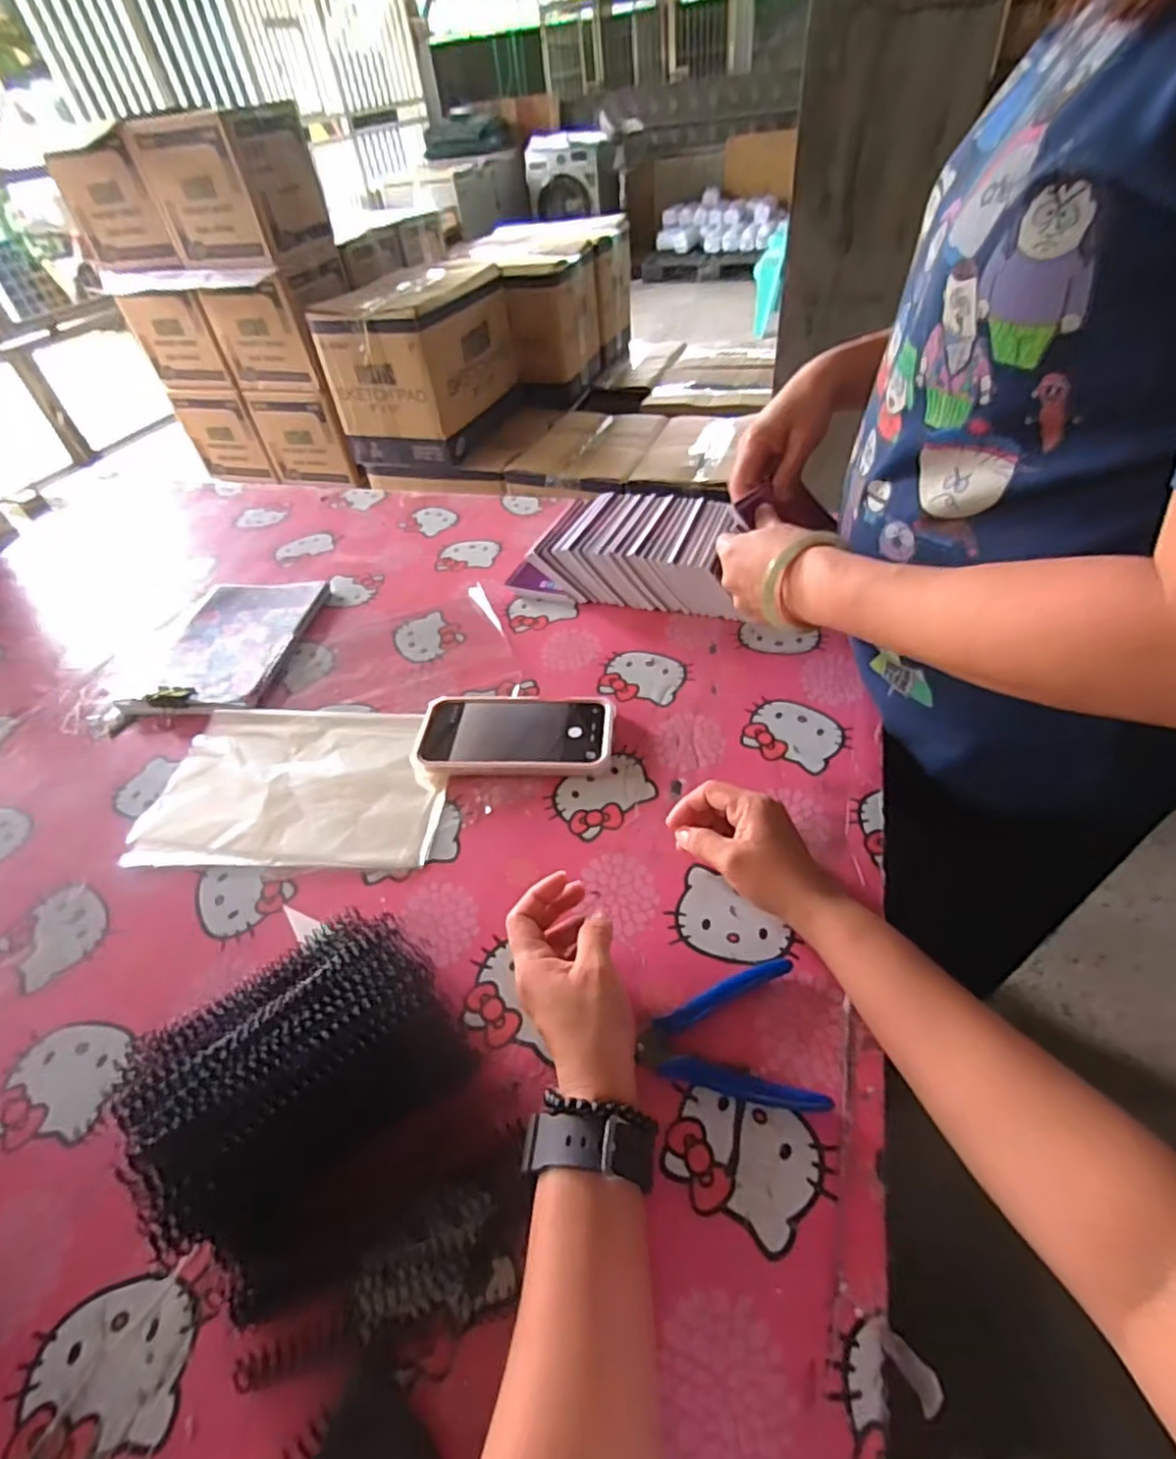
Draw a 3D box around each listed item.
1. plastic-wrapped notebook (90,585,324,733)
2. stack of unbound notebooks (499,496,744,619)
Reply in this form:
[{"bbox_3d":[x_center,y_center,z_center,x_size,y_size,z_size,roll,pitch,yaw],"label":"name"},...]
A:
[{"bbox_3d":[-0.404,-0.095,0.719,0.164,0.018,0.237,0,47,8],"label":"plastic-wrapped notebook"},{"bbox_3d":[0.047,-0.206,0.732,0.240,0.067,0.131,10,49,16],"label":"stack of unbound notebooks"}]

